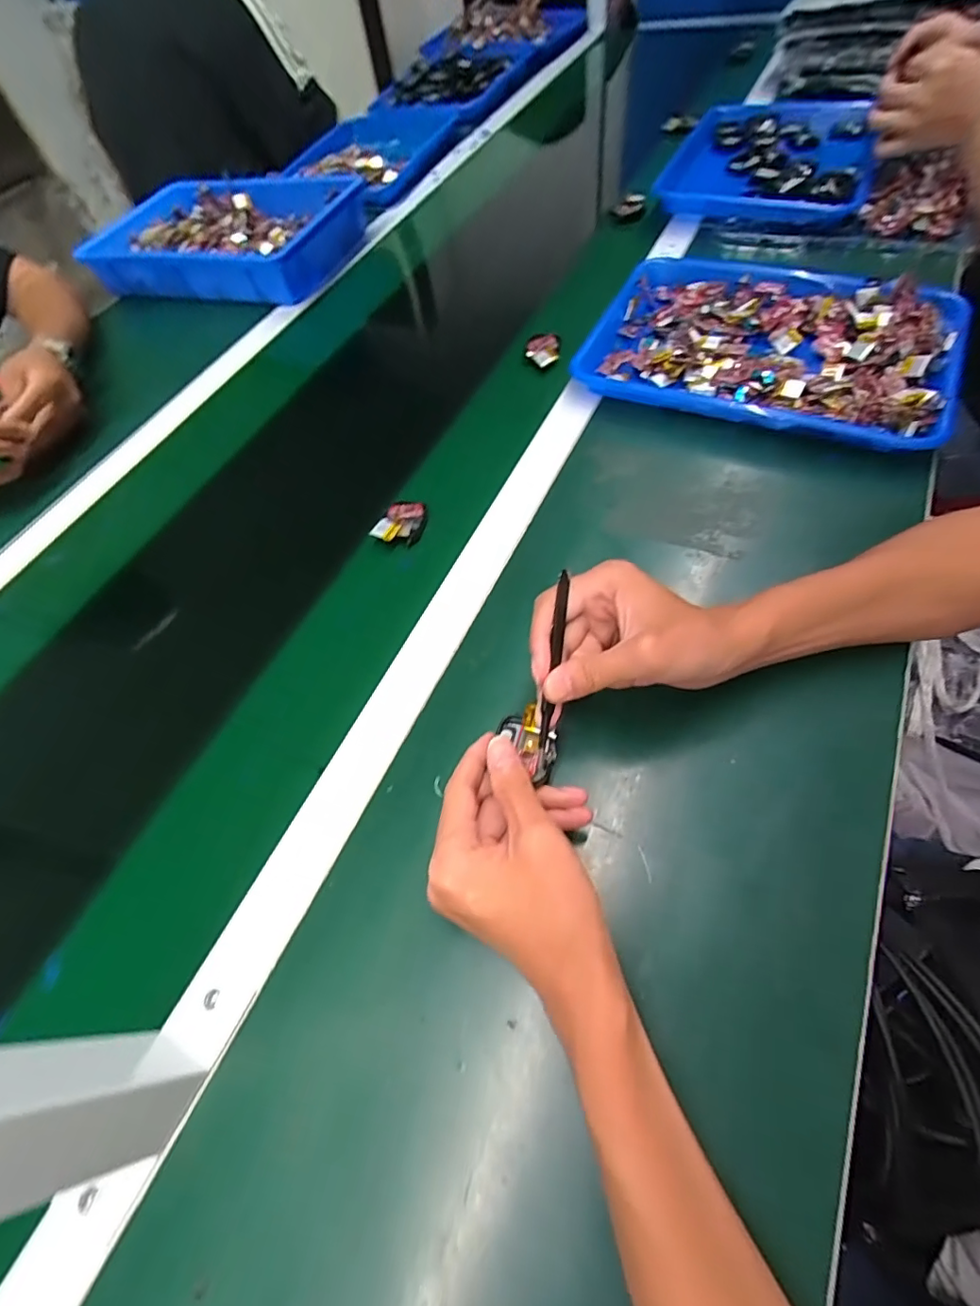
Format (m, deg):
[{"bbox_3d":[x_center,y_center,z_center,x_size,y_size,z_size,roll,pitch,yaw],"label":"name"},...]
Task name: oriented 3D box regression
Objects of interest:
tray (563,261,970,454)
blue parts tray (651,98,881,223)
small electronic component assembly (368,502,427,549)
[{"bbox_3d":[0.277,-0.309,0.563,0.340,0.043,0.248,20,64,19],"label":"tray"},{"bbox_3d":[0.405,-0.708,0.776,0.257,0.031,0.380,19,64,19],"label":"blue parts tray"},{"bbox_3d":[-0.079,-0.120,0.495,0.039,0.012,0.051,15,61,13],"label":"small electronic component assembly"}]

